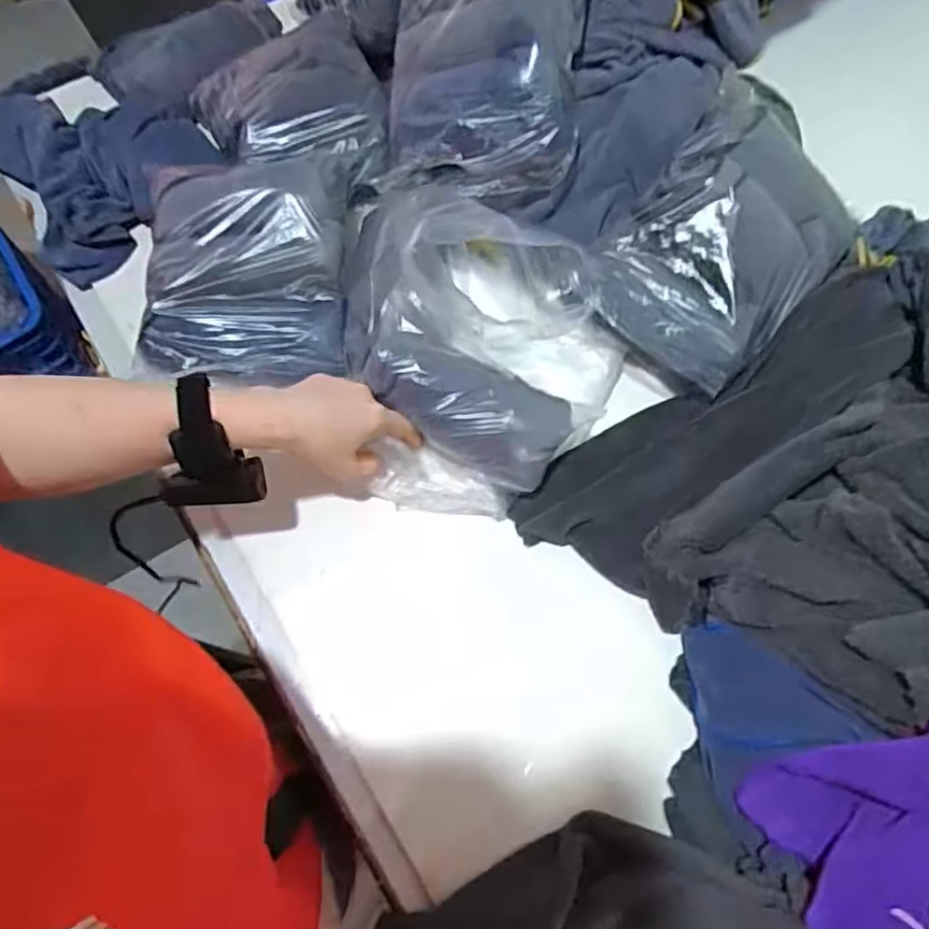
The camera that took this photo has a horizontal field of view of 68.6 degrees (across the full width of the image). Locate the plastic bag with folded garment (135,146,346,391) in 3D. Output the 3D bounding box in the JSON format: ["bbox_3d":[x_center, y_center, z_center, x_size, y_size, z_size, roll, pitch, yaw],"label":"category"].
[{"bbox_3d":[-0.197,-0.172,0.610,0.172,0.050,0.197,-4,68,-2],"label":"plastic bag with folded garment"}]

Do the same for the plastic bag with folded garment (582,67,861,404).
[{"bbox_3d":[0.236,-0.199,0.600,0.172,0.045,0.259,40,88,-2],"label":"plastic bag with folded garment"}]

